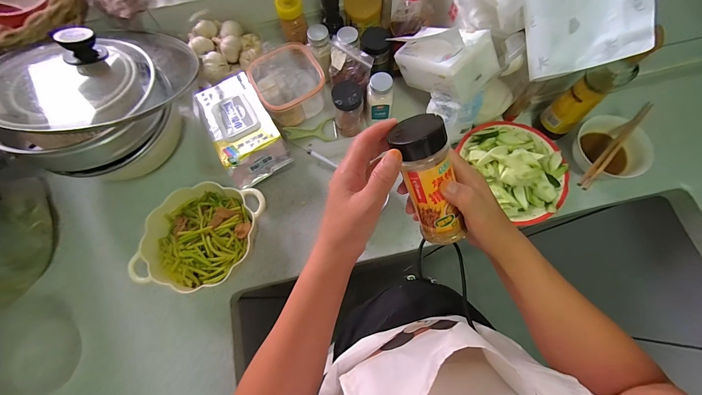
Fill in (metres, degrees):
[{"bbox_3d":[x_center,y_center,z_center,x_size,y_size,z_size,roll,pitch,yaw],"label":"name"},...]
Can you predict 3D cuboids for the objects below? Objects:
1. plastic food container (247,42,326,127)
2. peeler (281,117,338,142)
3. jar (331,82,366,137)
[{"bbox_3d":[-0.133,-0.240,0.641,0.133,0.089,0.147,-28,73,-8],"label":"plastic food container"},{"bbox_3d":[-0.084,-0.139,0.640,0.109,0.016,0.051,-15,72,-4],"label":"peeler"},{"bbox_3d":[-0.004,-0.181,0.606,0.060,0.111,0.066,0,72,1],"label":"jar"}]

